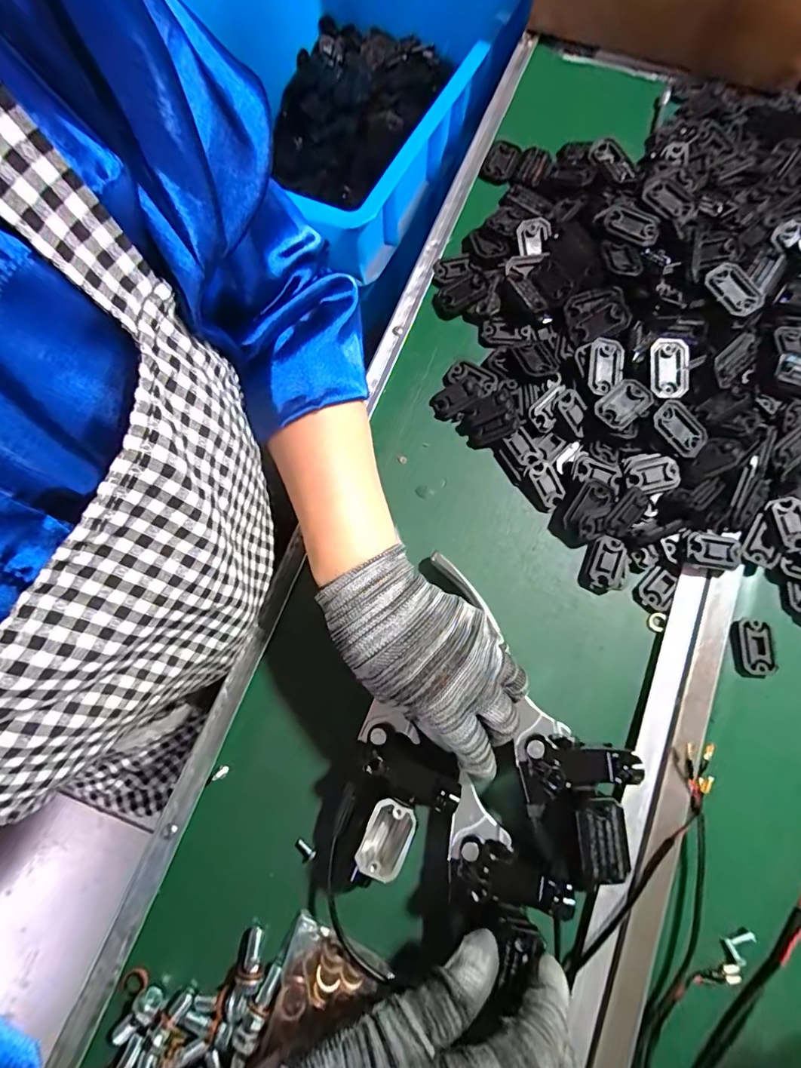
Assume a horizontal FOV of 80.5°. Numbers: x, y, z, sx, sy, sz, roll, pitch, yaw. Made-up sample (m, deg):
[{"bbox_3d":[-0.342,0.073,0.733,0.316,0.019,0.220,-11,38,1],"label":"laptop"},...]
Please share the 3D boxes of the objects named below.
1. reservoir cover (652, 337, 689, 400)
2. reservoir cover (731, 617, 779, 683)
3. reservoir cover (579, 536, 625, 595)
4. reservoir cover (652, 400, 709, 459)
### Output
[{"bbox_3d":[0.197,-0.120,0.343,0.026,0.009,0.044,3,95,7],"label":"reservoir cover"},{"bbox_3d":[0.237,0.078,0.317,0.025,0.004,0.039,1,74,2],"label":"reservoir cover"},{"bbox_3d":[0.142,0.022,0.334,0.024,0.012,0.039,19,76,7],"label":"reservoir cover"},{"bbox_3d":[0.201,-0.076,0.338,0.029,0.005,0.042,-43,95,-9],"label":"reservoir cover"}]

